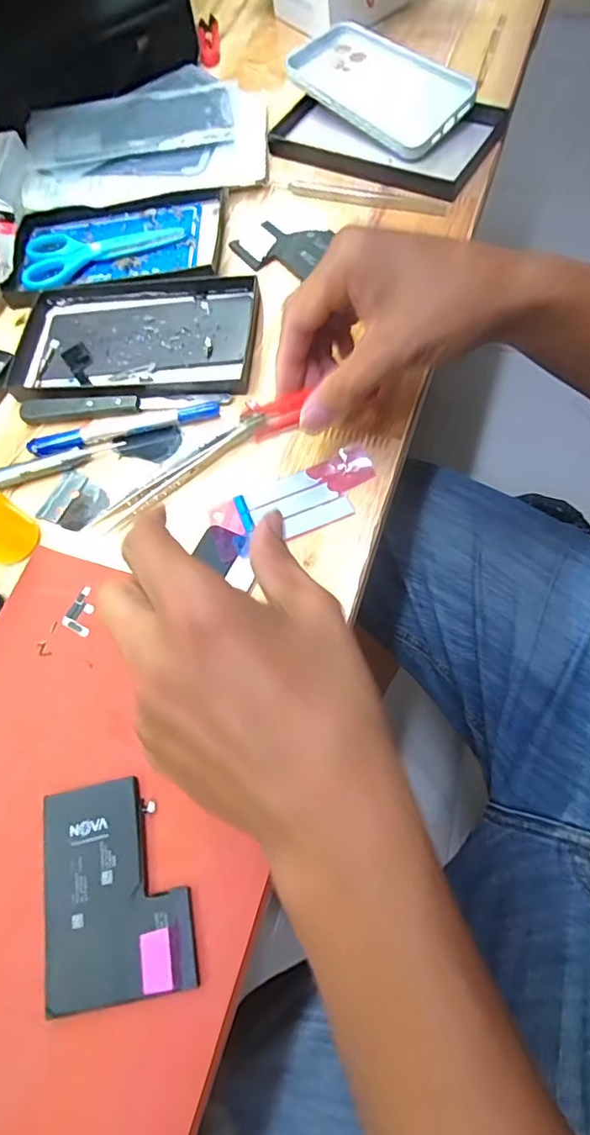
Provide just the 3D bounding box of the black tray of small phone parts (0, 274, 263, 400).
[{"bbox_3d":[-0.121,-0.167,0.384,0.179,0.025,0.107,0,68,8],"label":"black tray of small phone parts"}]

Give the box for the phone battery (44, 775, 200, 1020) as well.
[{"bbox_3d":[-0.083,0.143,0.234,0.065,0.005,0.087,-16,66,2],"label":"phone battery"}]

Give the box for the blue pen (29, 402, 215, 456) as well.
[{"bbox_3d":[-0.115,-0.094,0.348,0.129,0.012,0.013,-12,66,3],"label":"blue pen"}]

